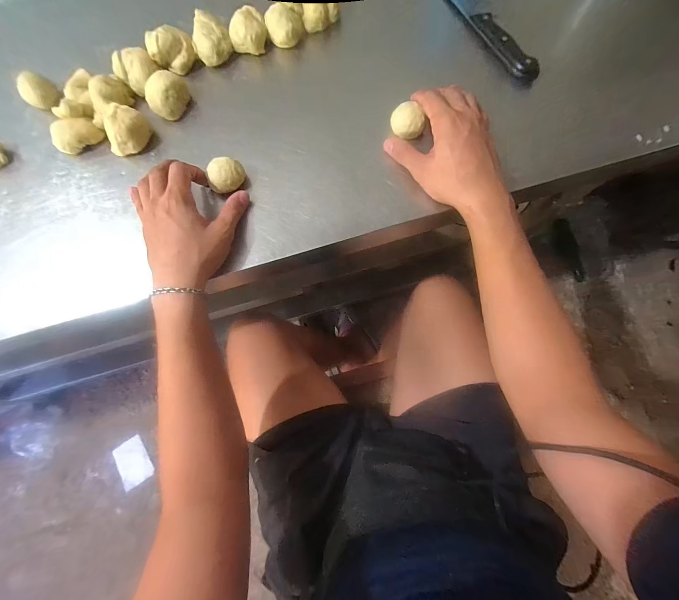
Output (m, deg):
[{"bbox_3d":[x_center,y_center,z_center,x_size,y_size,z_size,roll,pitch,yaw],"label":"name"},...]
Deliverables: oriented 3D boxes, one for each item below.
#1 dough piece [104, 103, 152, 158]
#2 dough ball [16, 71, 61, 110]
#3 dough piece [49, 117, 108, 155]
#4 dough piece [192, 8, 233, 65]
[{"bbox_3d":[-0.272,-0.217,0.387,0.037,0.043,0.057,14,75,6],"label":"dough piece"},{"bbox_3d":[-0.409,-0.283,0.410,0.039,0.035,0.039,-1,74,2],"label":"dough ball"},{"bbox_3d":[-0.349,-0.219,0.396,0.035,0.031,0.055,40,80,12],"label":"dough piece"},{"bbox_3d":[-0.178,-0.361,0.420,0.048,0.045,0.046,-25,75,-4],"label":"dough piece"}]

